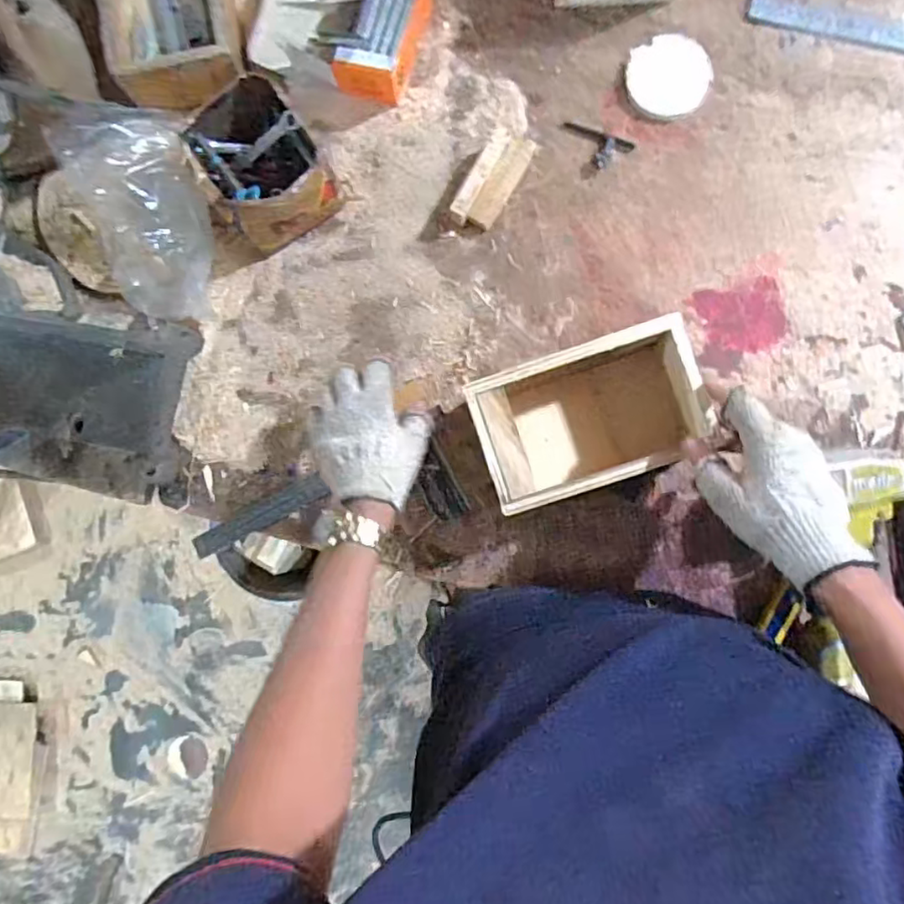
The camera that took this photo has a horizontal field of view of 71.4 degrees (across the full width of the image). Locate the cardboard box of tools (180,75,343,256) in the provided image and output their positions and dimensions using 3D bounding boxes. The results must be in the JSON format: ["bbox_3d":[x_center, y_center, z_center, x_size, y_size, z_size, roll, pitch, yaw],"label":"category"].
[{"bbox_3d":[-0.187,-0.284,0.630,0.112,0.089,0.134,-32,85,3],"label":"cardboard box of tools"}]

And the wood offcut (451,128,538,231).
[{"bbox_3d":[0.041,-0.275,0.629,0.041,0.033,0.103,32,90,6],"label":"wood offcut"}]

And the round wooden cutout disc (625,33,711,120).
[{"bbox_3d":[0.212,-0.366,0.613,0.080,0.004,0.073,0,99,1],"label":"round wooden cutout disc"}]

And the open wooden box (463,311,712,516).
[{"bbox_3d":[0.122,-0.028,0.570,0.186,0.091,0.118,-19,83,6],"label":"open wooden box"}]

